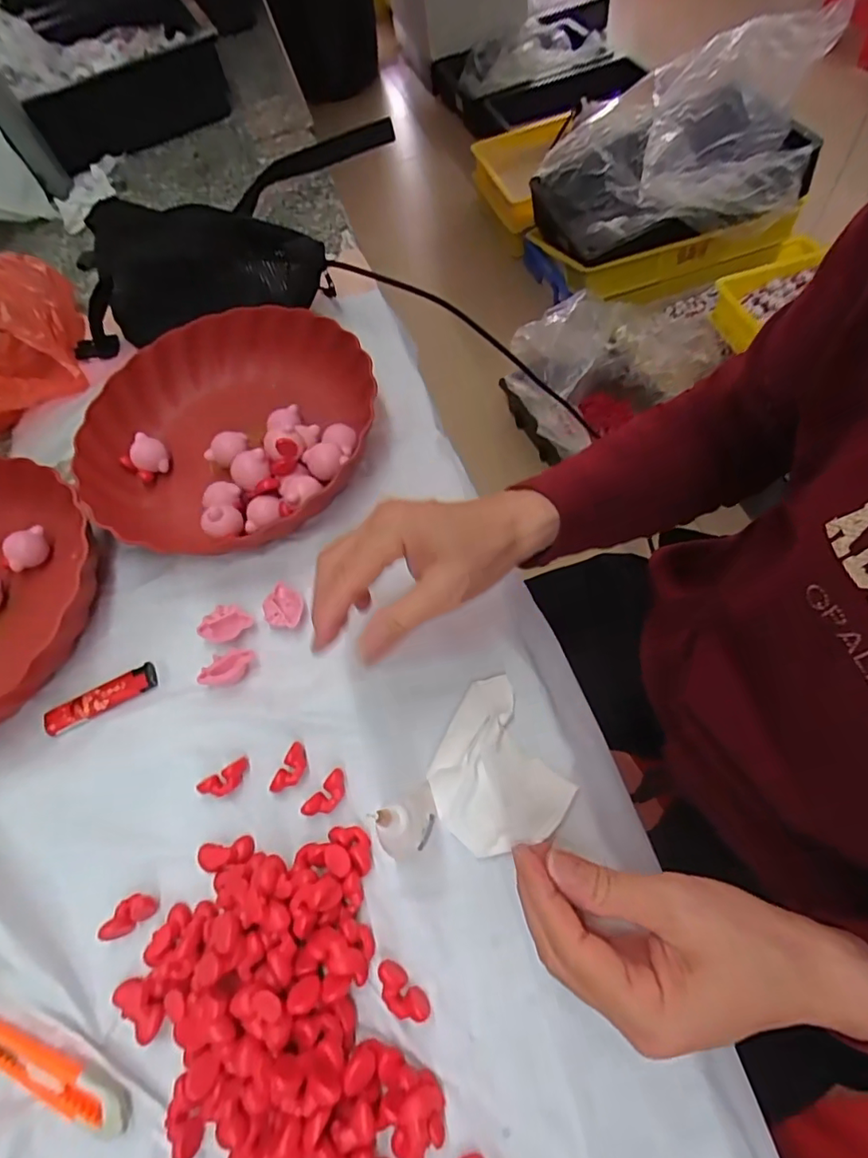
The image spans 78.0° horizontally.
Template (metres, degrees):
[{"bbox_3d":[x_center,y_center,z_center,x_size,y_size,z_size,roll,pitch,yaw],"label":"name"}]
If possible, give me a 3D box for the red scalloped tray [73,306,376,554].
[{"bbox_3d":[-0.169,-0.127,0.440,0.223,0.064,0.213,-8,61,4],"label":"red scalloped tray"}]

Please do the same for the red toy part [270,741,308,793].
[{"bbox_3d":[-0.089,0.118,0.333,0.015,0.009,0.031,16,66,17],"label":"red toy part"}]

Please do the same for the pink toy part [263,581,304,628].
[{"bbox_3d":[-0.107,0.021,0.384,0.033,0.008,0.029,28,69,21],"label":"pink toy part"}]

